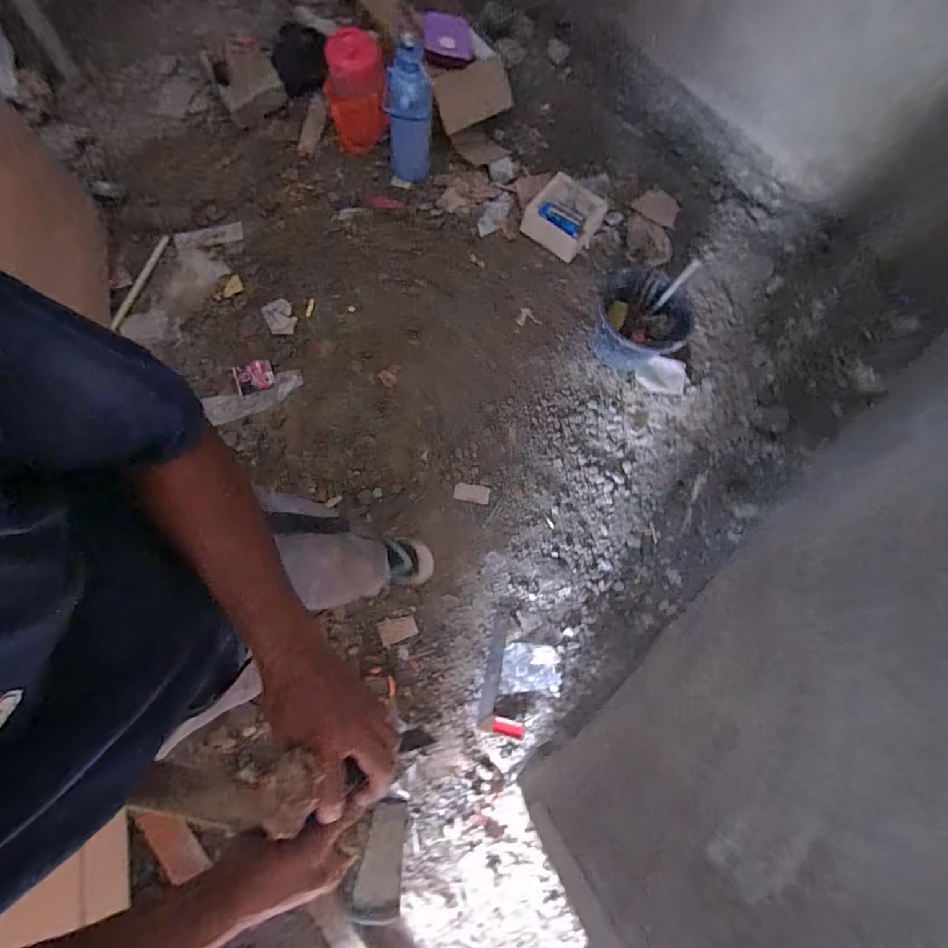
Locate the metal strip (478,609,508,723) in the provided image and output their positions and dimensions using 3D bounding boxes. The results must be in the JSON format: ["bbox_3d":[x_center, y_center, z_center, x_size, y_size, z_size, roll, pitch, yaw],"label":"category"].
[{"bbox_3d":[0.056,0.535,1.321,0.043,0.011,0.284,5,72,16],"label":"metal strip"}]

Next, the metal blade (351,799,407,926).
[{"bbox_3d":[-0.085,0.362,0.441,0.041,0.021,0.091,9,55,0],"label":"metal blade"}]

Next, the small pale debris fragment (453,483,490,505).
[{"bbox_3d":[-0.007,0.059,1.444,0.108,0.013,0.054,14,76,-4],"label":"small pale debris fragment"}]

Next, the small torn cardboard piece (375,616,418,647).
[{"bbox_3d":[-0.221,0.449,1.362,0.111,0.009,0.071,-19,81,-11],"label":"small torn cardboard piece"}]

